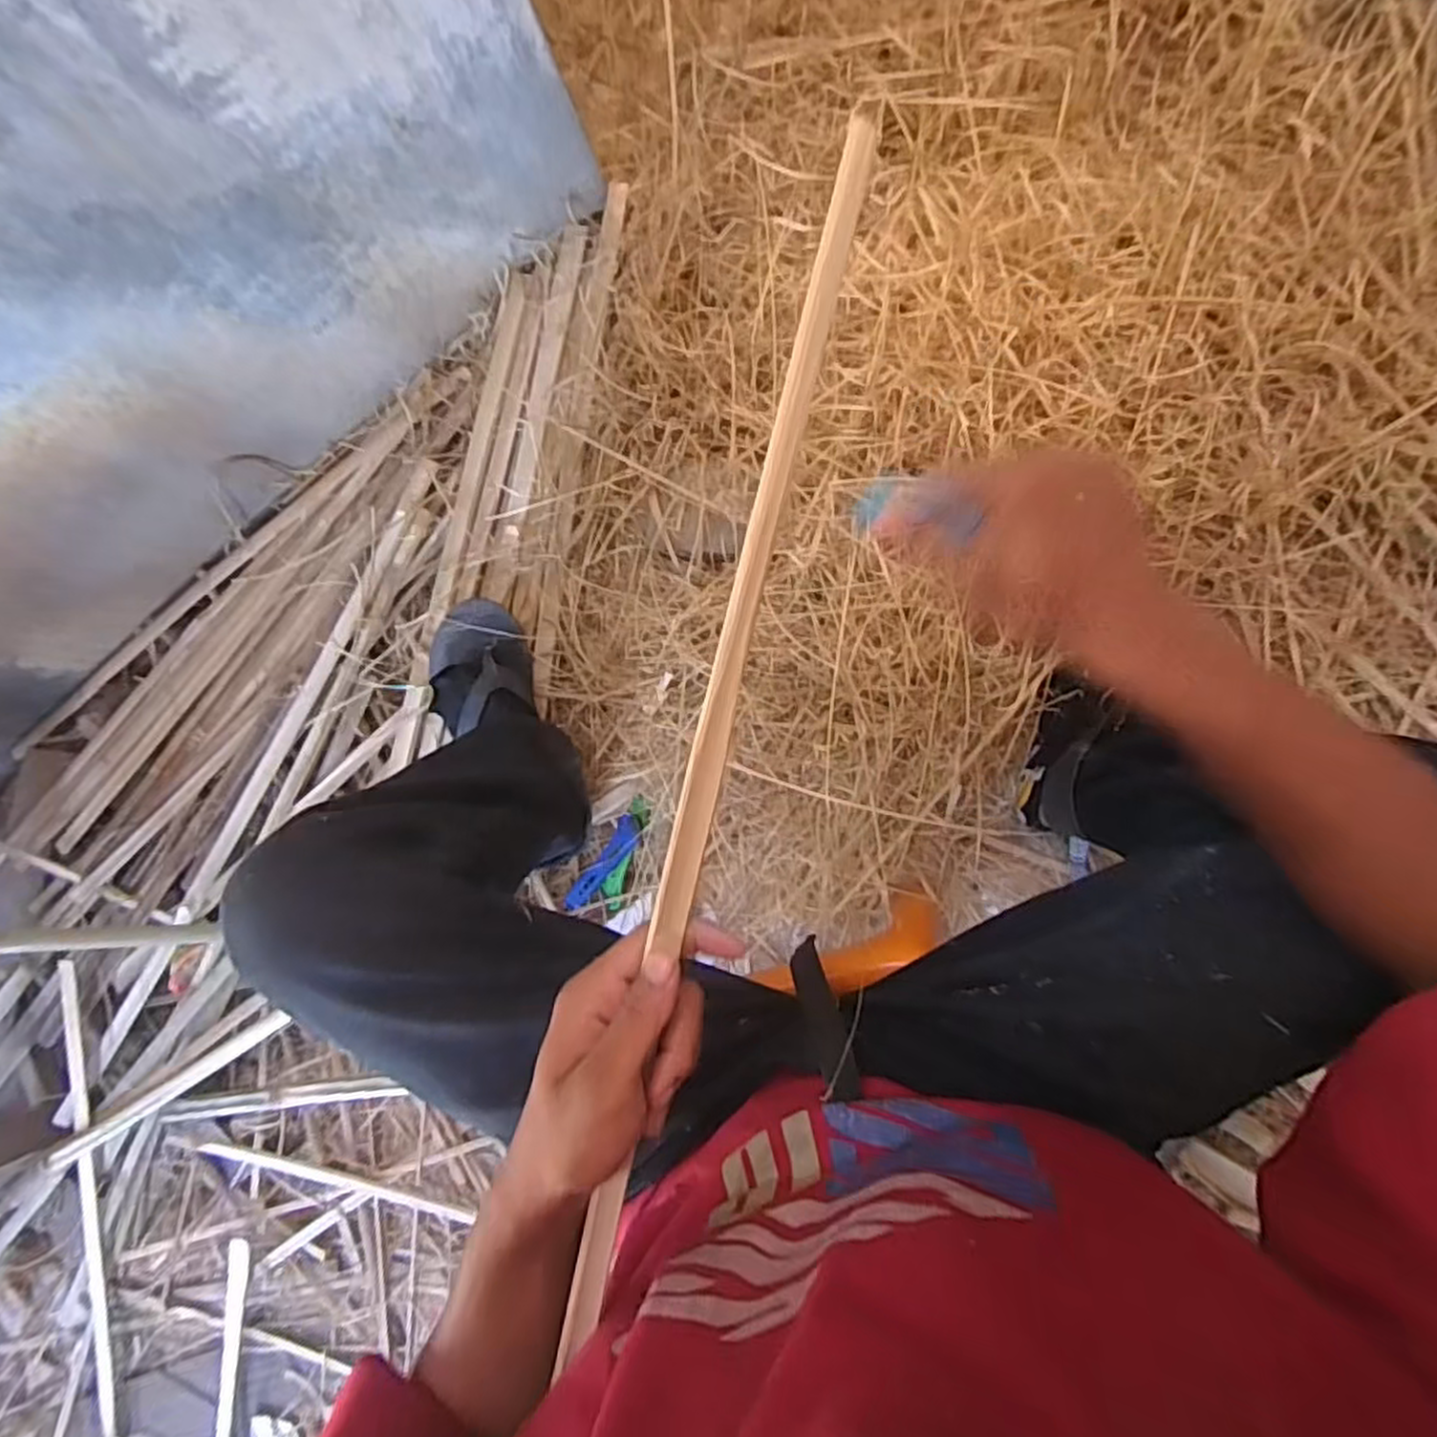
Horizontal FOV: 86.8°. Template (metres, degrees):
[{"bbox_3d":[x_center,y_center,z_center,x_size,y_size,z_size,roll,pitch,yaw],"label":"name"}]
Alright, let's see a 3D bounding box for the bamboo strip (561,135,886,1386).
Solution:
[{"bbox_3d":[-0.003,0.011,0.333,0.018,0.010,0.539,14,91,8],"label":"bamboo strip"}]

